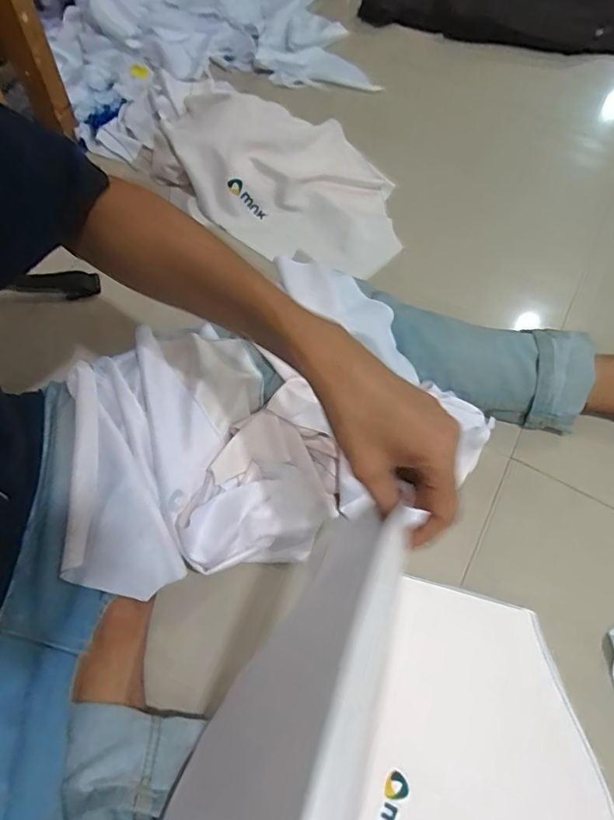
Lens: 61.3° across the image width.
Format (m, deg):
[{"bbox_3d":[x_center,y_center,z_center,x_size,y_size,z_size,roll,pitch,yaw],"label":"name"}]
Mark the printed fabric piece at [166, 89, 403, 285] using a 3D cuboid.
[{"bbox_3d":[-0.029,-0.315,0.724,0.329,0.104,0.204,11,65,1],"label":"printed fabric piece"}]

